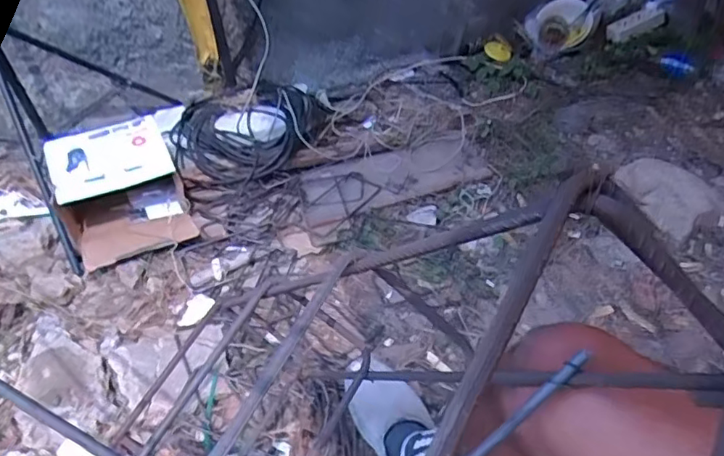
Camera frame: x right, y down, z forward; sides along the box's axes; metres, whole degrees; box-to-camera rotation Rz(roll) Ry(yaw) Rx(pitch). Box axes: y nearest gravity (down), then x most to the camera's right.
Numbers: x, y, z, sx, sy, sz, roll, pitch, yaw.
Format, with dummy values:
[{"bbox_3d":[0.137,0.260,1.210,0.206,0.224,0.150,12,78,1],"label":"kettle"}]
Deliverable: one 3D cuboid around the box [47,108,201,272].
[{"bbox_3d":[-0.472,-0.070,1.132,0.241,0.158,0.261,-13,42,-14],"label":"box"}]

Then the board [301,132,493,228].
[{"bbox_3d":[0.067,-0.117,1.261,0.404,0.022,0.171,-17,50,-9],"label":"board"}]

